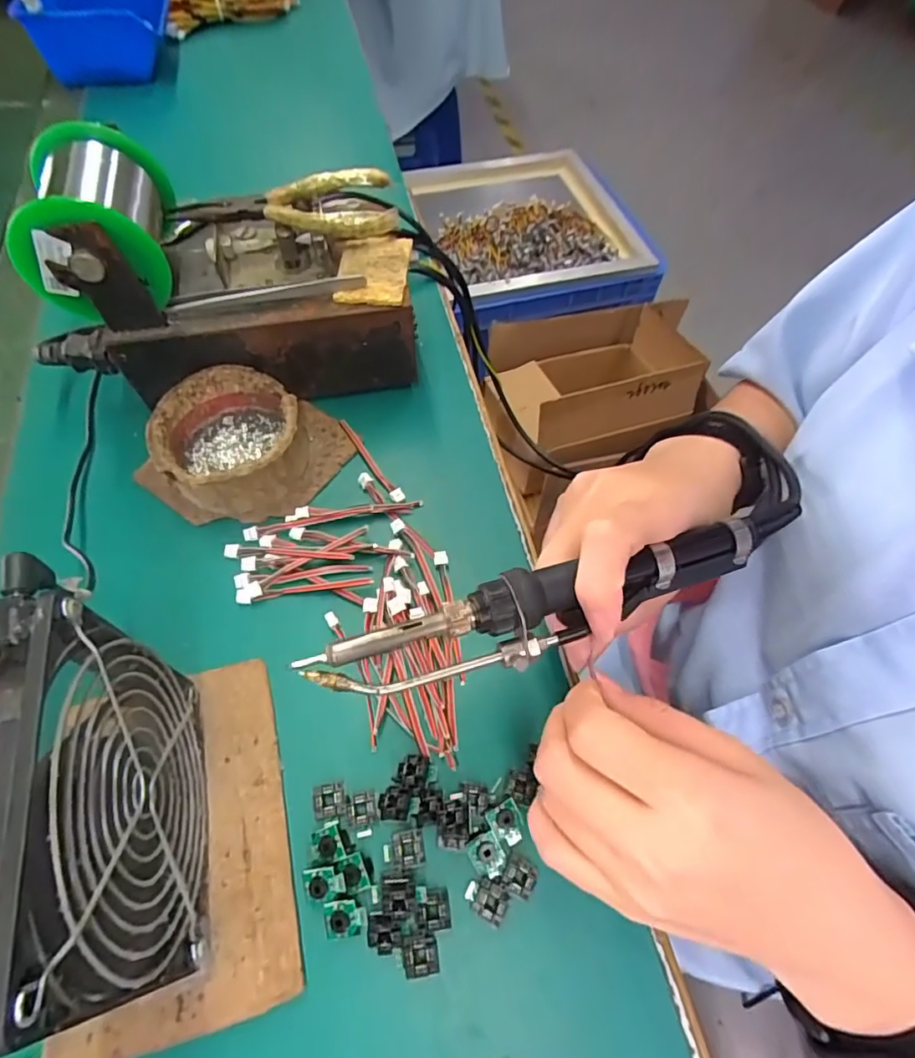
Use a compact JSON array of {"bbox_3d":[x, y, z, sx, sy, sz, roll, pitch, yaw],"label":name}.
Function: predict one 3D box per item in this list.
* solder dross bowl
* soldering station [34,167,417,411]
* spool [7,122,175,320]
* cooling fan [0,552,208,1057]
[{"bbox_3d":[-0.136,-0.053,0.333,0.080,0.040,0.083,-11,61,-7],"label":"solder dross bowl"},{"bbox_3d":[-0.142,-0.154,0.344,0.222,0.127,0.100,-10,61,-7],"label":"soldering station"},{"bbox_3d":[-0.195,-0.165,0.302,0.069,0.075,0.079,-8,61,-7],"label":"spool"},{"bbox_3d":[-0.126,0.096,0.199,0.027,0.132,0.122,-14,62,-9],"label":"cooling fan"}]

